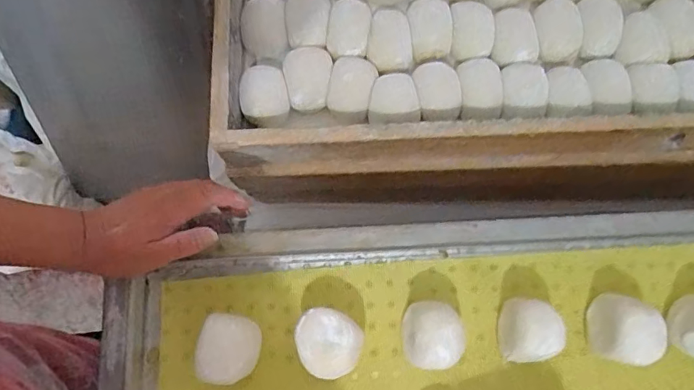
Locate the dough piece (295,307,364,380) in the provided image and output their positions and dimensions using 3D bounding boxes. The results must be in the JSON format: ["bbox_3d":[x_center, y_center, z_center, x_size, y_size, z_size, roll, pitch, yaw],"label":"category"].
[{"bbox_3d":[-0.017,0.135,0.438,0.063,0.052,0.056,38,80,6],"label":"dough piece"}]

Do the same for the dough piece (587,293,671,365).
[{"bbox_3d":[0.253,0.126,0.444,0.059,0.060,0.058,27,79,4],"label":"dough piece"}]

